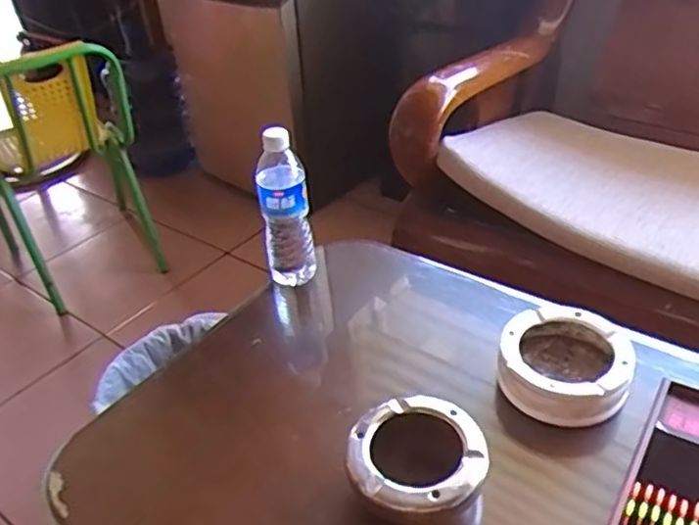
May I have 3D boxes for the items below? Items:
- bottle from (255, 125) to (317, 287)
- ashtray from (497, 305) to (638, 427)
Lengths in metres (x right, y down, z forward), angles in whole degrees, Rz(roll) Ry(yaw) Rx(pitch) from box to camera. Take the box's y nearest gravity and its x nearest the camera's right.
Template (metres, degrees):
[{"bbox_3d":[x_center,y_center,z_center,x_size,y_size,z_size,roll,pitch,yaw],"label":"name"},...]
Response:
[{"bbox_3d":[-0.090,-0.077,0.923,0.065,0.234,0.078,-8,36,-5],"label":"bottle"},{"bbox_3d":[0.244,0.116,0.754,0.145,0.055,0.134,-3,36,2],"label":"ashtray"}]

